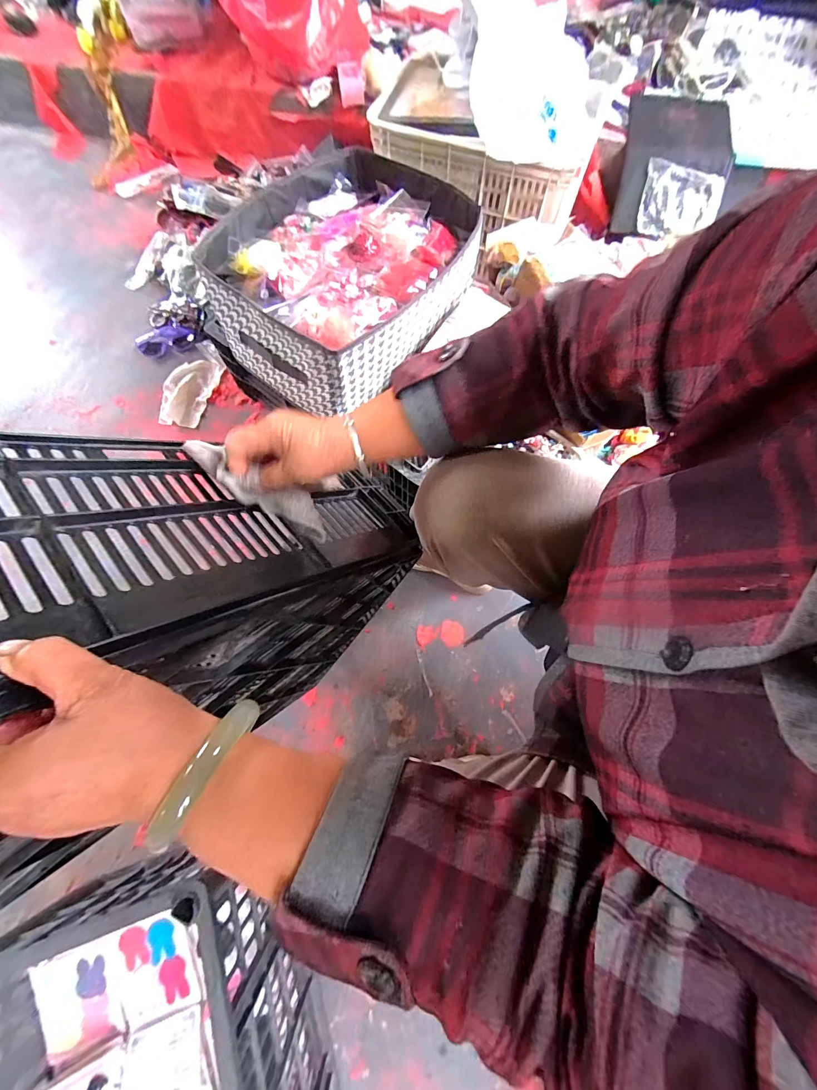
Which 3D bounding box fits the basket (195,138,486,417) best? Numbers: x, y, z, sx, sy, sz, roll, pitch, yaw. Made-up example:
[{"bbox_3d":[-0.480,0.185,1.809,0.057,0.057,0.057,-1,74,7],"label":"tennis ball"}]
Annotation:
[{"bbox_3d":[-0.123,-0.477,0.697,0.386,0.178,0.409,40,74,13],"label":"basket"}]

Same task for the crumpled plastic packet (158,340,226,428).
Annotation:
[{"bbox_3d":[-0.557,-0.414,0.970,0.125,0.019,0.251,13,70,5],"label":"crumpled plastic packet"}]

